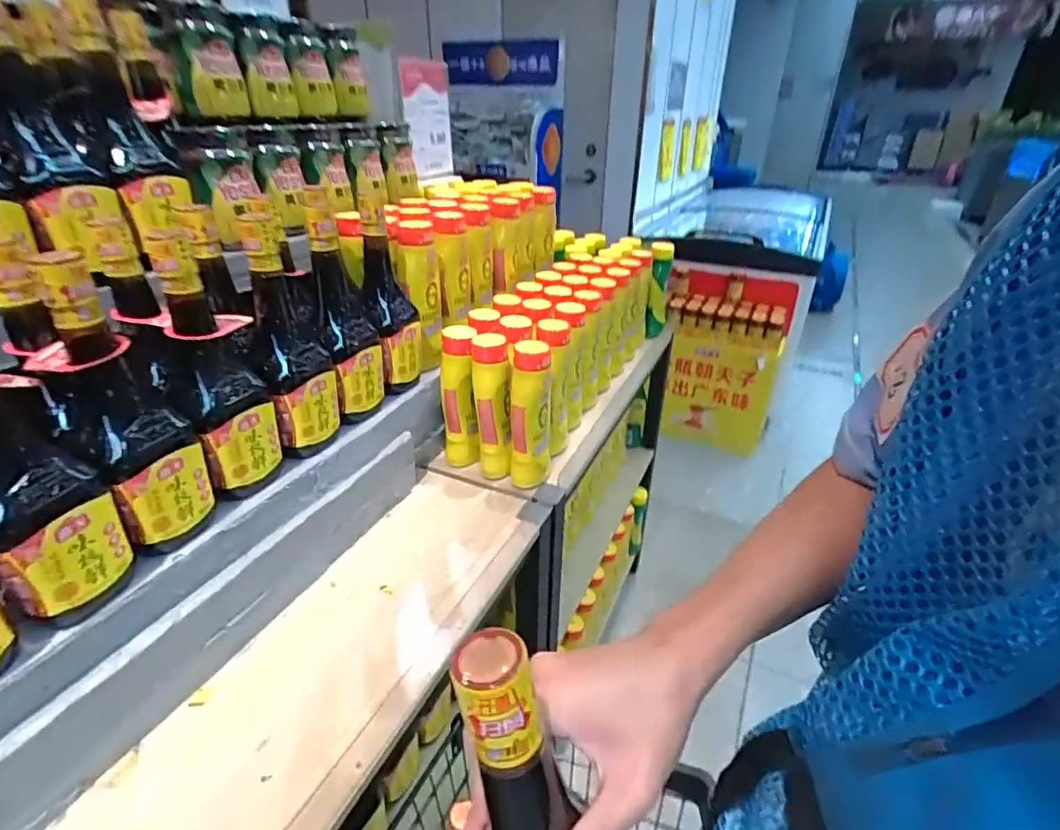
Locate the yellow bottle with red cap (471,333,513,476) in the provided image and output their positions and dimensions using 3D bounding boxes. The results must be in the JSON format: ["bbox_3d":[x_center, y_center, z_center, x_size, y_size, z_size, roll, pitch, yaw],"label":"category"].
[{"bbox_3d":[-0.056,-0.011,0.819,0.052,0.214,0.051,-1,30,-3],"label":"yellow bottle with red cap"}]

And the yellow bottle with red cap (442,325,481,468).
[{"bbox_3d":[-0.108,-0.025,0.842,0.052,0.220,0.045,1,30,1],"label":"yellow bottle with red cap"}]

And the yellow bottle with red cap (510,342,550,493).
[{"bbox_3d":[0.002,0.003,0.798,0.052,0.214,0.057,4,30,5],"label":"yellow bottle with red cap"}]

